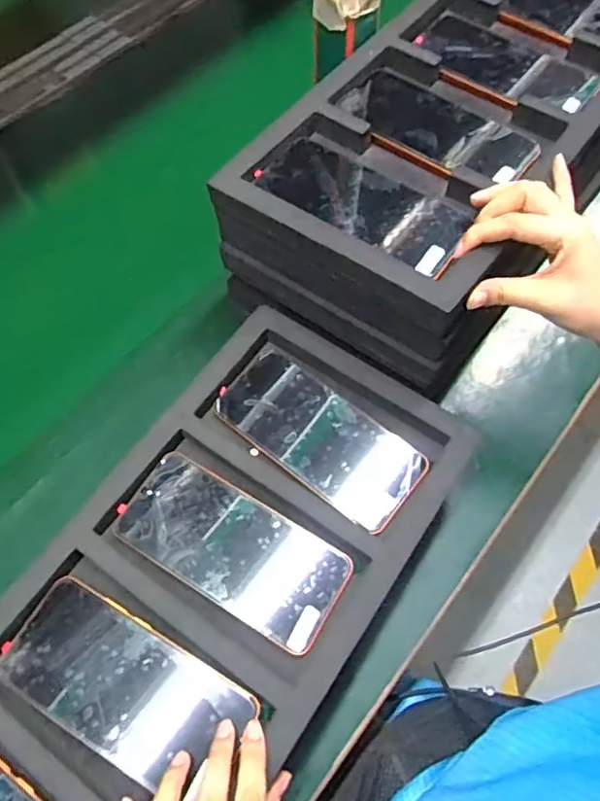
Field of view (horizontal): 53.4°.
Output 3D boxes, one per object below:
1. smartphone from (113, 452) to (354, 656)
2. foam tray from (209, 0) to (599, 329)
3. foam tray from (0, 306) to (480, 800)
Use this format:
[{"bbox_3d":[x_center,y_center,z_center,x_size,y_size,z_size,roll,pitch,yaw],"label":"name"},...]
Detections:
[{"bbox_3d":[-0.050,0.110,0.442,0.166,0.013,0.074,29,66,16],"label":"smartphone"},{"bbox_3d":[0.166,-0.278,0.543,0.235,0.031,0.492,34,66,18],"label":"foam tray"},{"bbox_3d":[-0.080,0.150,0.421,0.219,0.023,0.481,31,66,17],"label":"foam tray"}]

